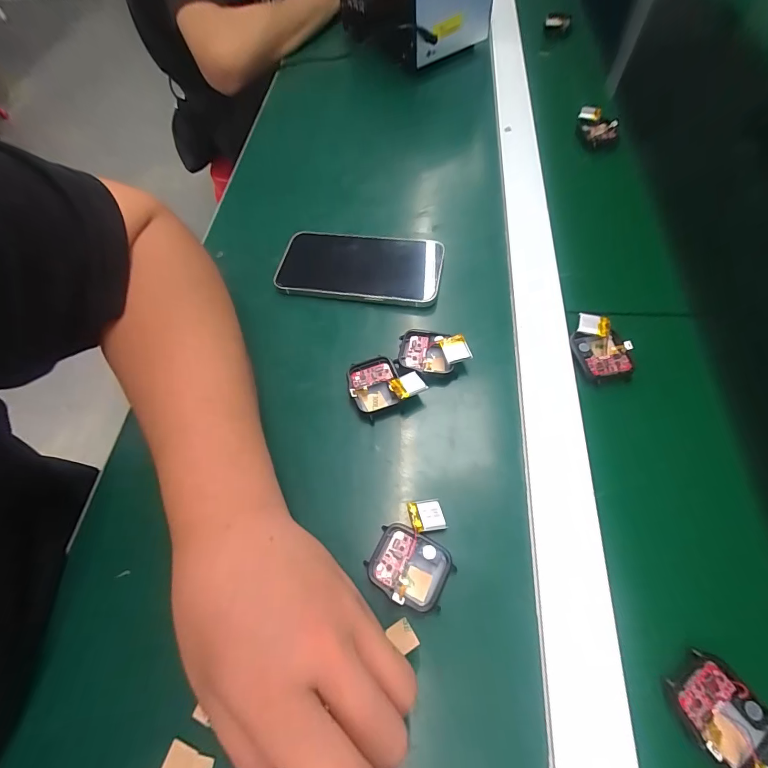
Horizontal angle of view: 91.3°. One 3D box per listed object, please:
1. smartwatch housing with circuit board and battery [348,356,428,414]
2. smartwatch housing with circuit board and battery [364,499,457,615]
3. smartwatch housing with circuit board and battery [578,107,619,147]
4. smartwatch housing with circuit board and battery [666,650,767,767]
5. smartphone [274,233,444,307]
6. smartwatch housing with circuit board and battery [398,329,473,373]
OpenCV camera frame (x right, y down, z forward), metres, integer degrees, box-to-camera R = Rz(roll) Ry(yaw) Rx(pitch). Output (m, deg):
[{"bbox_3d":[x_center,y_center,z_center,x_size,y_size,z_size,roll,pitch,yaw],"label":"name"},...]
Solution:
[{"bbox_3d":[0.000,-0.002,0.278,0.049,0.020,0.043,-17,62,-6],"label":"smartwatch housing with circuit board and battery"},{"bbox_3d":[0.020,0.100,0.225,0.046,0.009,0.058,25,66,16],"label":"smartwatch housing with circuit board and battery"},{"bbox_3d":[0.233,-0.278,0.404,0.040,0.019,0.045,-16,62,-5],"label":"smartwatch housing with circuit board and battery"},{"bbox_3d":[0.171,0.168,0.181,0.037,0.014,0.058,-29,64,-12],"label":"smartwatch housing with circuit board and battery"},{"bbox_3d":[-0.021,-0.107,0.335,0.143,0.013,0.073,7,64,14],"label":"smartphone"},{"bbox_3d":[0.038,-0.024,0.285,0.052,0.015,0.036,7,62,7],"label":"smartwatch housing with circuit board and battery"}]

